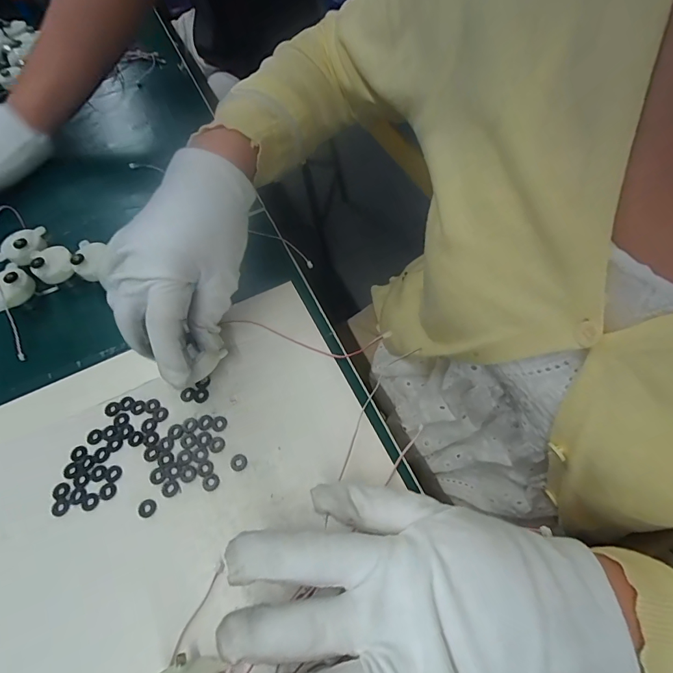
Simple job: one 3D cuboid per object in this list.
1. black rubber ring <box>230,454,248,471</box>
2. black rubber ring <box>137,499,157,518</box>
[{"bbox_3d":[-0.064,0.082,0.261,0.011,0.004,0.011,-2,59,4],"label":"black rubber ring"},{"bbox_3d":[-0.119,0.107,0.251,0.011,0.004,0.011,-2,59,4],"label":"black rubber ring"}]

